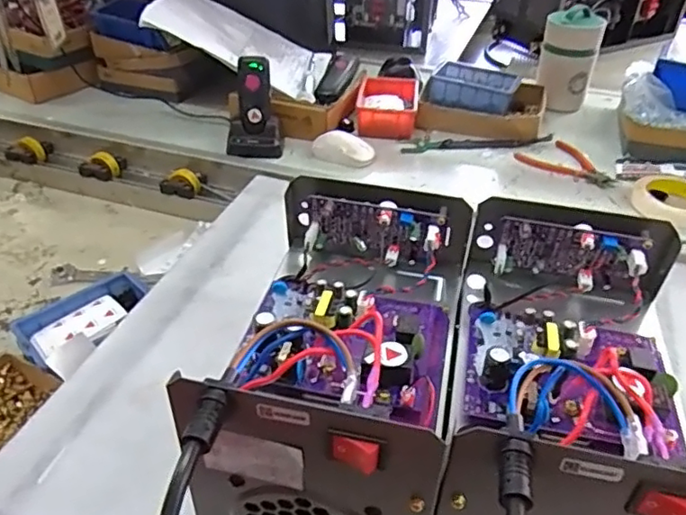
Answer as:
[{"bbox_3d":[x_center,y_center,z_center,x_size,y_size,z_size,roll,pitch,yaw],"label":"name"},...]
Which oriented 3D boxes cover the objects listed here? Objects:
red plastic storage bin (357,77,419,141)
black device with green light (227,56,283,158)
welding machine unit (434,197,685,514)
[{"bbox_3d":[0.076,-0.261,1.025,0.103,0.047,0.157,4,37,4],"label":"red plastic storage bin"},{"bbox_3d":[-0.136,-0.228,0.906,0.083,0.148,0.040,0,16,-1],"label":"black device with green light"},{"bbox_3d":[0.149,0.113,0.424,0.153,0.195,0.256,9,38,11],"label":"welding machine unit"}]

